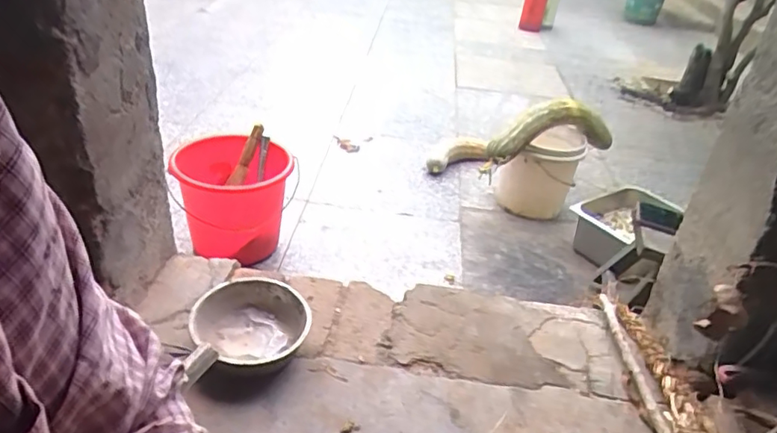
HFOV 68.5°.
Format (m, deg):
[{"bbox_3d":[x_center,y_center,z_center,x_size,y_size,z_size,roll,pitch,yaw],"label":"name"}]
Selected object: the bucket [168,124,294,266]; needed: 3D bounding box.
[{"bbox_3d":[-0.415,-0.050,1.531,0.301,0.238,0.282,-2,32,-11],"label":"bucket"}]

